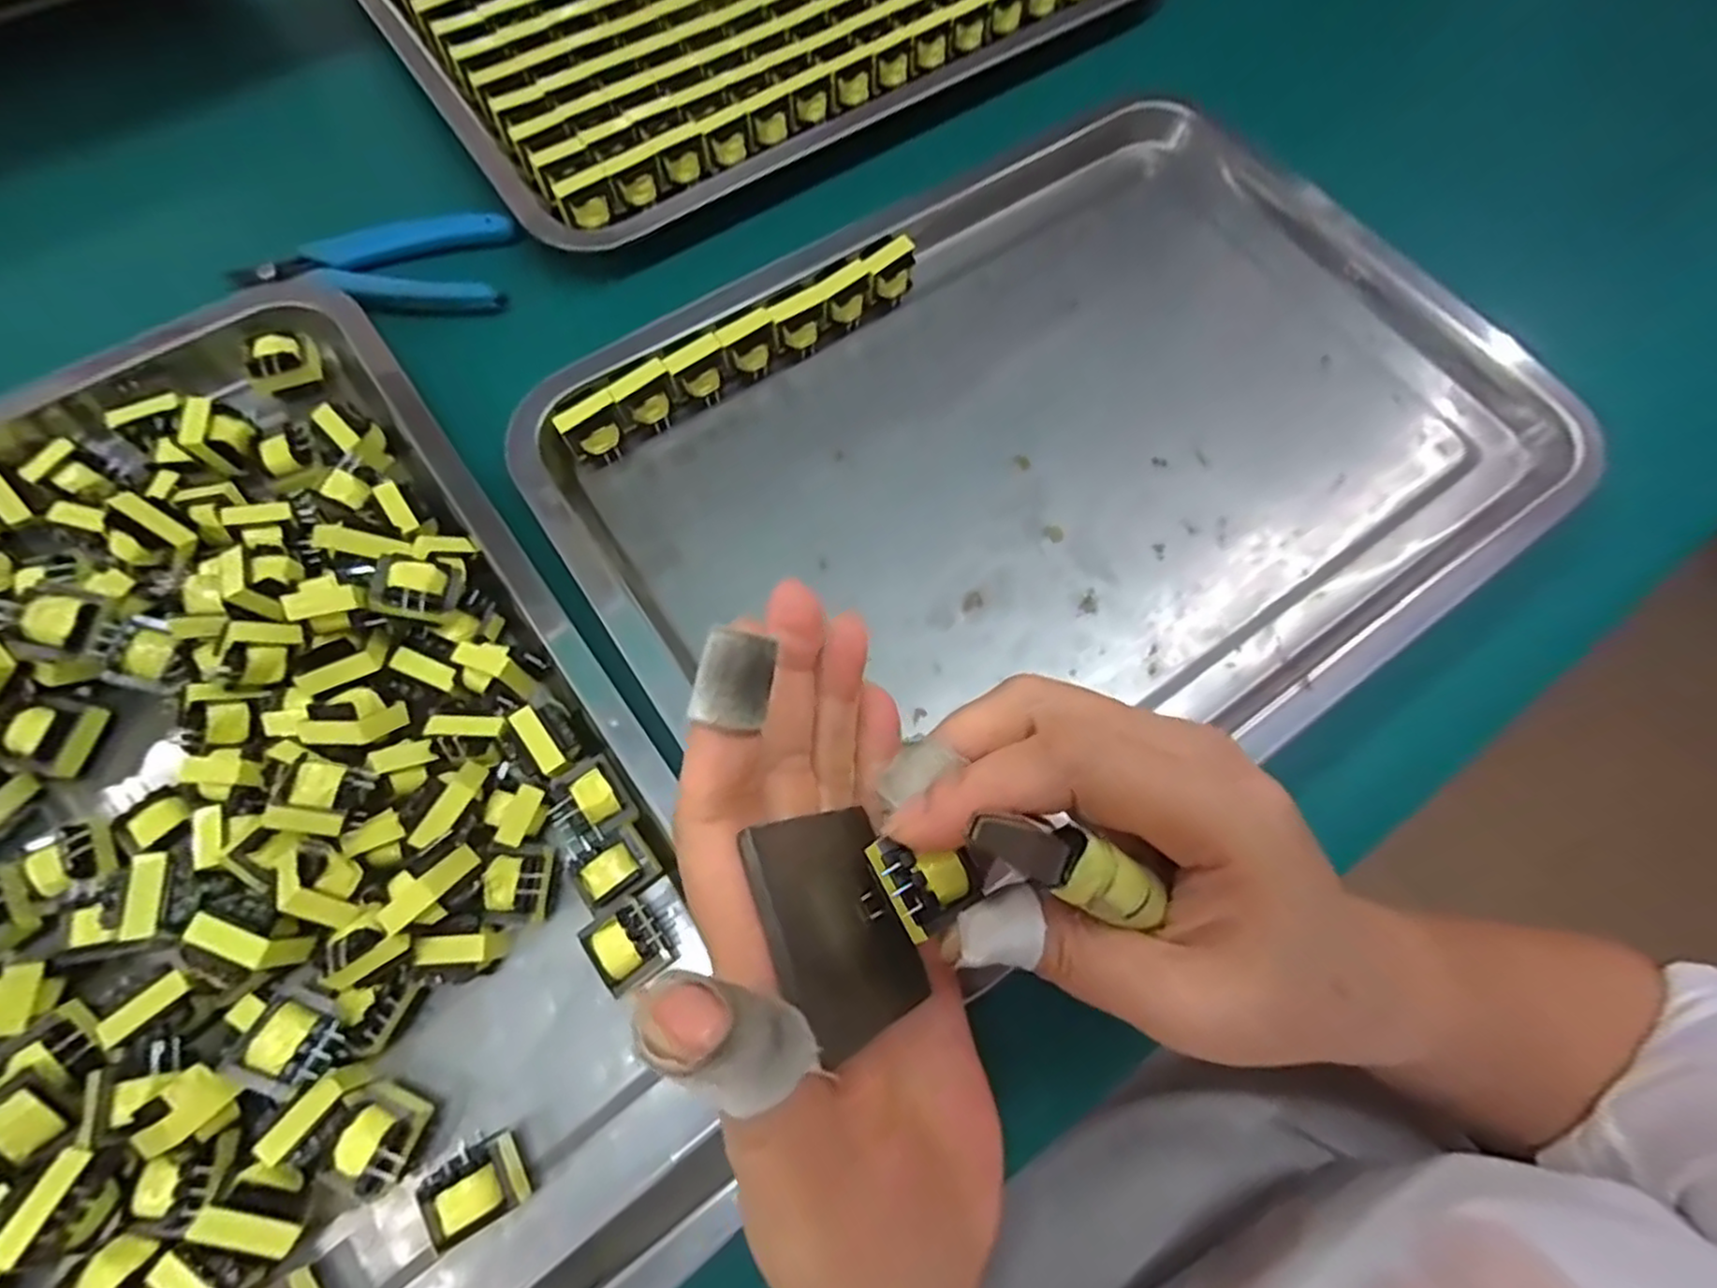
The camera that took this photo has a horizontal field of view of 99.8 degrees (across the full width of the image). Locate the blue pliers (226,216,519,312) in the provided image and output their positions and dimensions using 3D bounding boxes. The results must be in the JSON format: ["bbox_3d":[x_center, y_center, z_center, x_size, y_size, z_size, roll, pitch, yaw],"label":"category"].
[{"bbox_3d":[-0.215,-0.168,0.316,0.115,0.016,0.058,-1,72,-3],"label":"blue pliers"}]

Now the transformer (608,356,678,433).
[{"bbox_3d":[-0.086,-0.099,0.296,0.024,0.024,0.017,-33,76,-12],"label":"transformer"}]

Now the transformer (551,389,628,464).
[{"bbox_3d":[-0.105,-0.085,0.290,0.024,0.024,0.014,-36,77,-12],"label":"transformer"}]

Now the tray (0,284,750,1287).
[{"bbox_3d":[-0.231,0.063,0.230,0.293,0.045,0.404,-34,76,-12],"label":"tray"}]

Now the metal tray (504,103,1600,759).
[{"bbox_3d":[0.079,-0.083,0.302,0.371,0.033,0.277,-33,76,-12],"label":"metal tray"}]

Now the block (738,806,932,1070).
[{"bbox_3d":[-0.004,0.062,0.164,0.004,0.050,0.045,-28,71,21],"label":"block"}]

